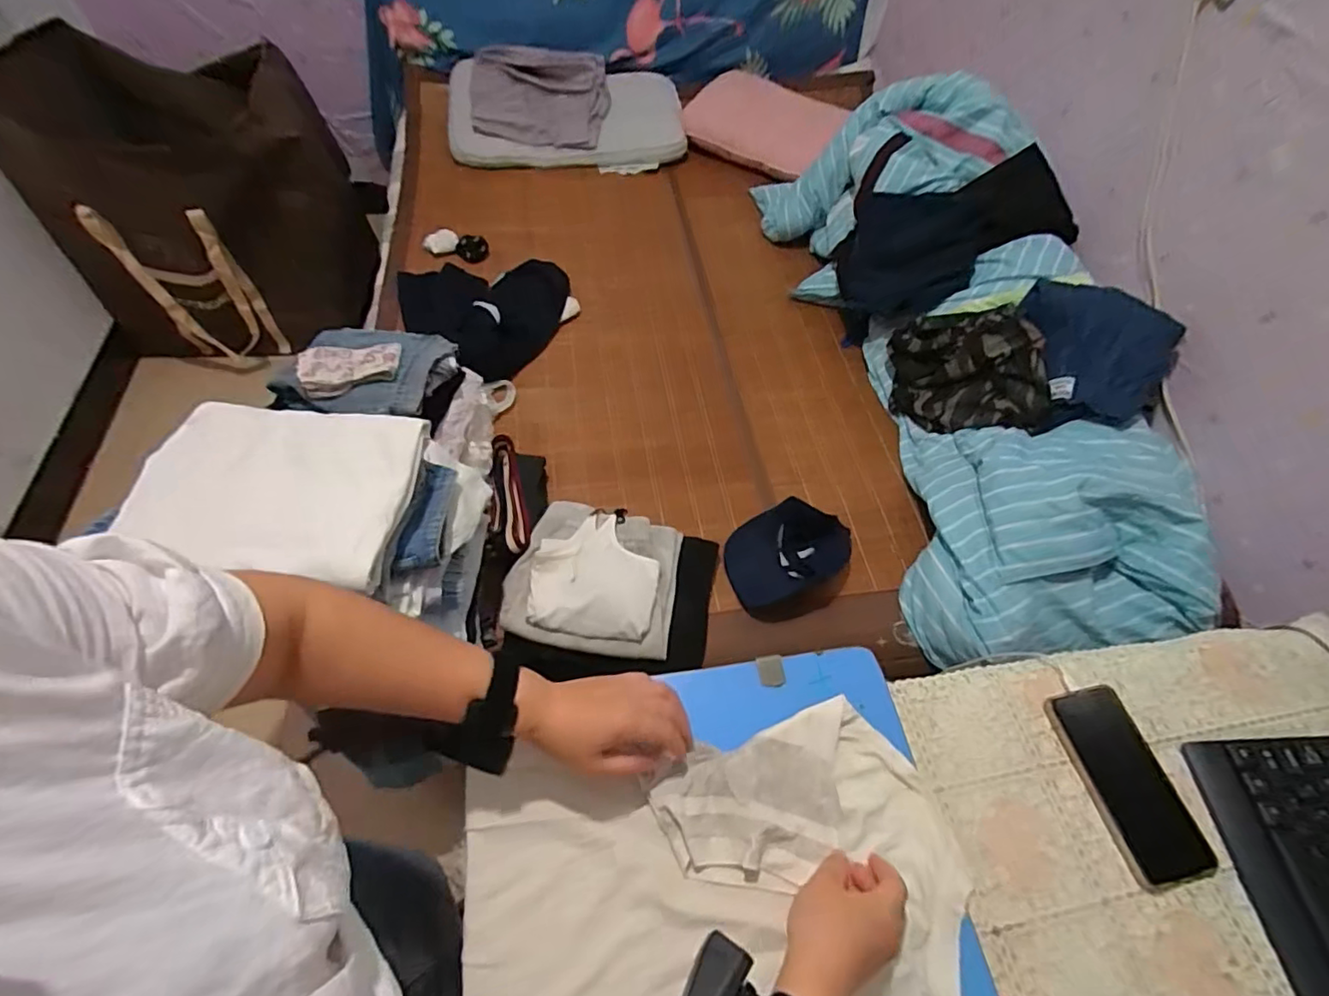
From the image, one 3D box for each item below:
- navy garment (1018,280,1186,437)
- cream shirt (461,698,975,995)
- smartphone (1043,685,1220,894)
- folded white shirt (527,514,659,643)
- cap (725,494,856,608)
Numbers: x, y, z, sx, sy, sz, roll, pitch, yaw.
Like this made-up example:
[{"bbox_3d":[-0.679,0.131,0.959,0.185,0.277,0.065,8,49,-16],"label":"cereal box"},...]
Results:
[{"bbox_3d":[0.780,-0.262,1.057,0.217,0.145,0.261,5,57,-1],"label":"navy garment"},{"bbox_3d":[0.053,0.384,0.421,0.394,0.033,0.397,-6,58,-8],"label":"cream shirt"},{"bbox_3d":[0.427,0.261,0.537,0.074,0.013,0.160,-8,58,-9],"label":"smartphone"},{"bbox_3d":[-0.107,0.117,0.901,0.187,0.023,0.193,7,57,0],"label":"folded white shirt"},{"bbox_3d":[0.212,0.097,1.012,0.209,0.073,0.151,-18,60,-15],"label":"cap"}]

